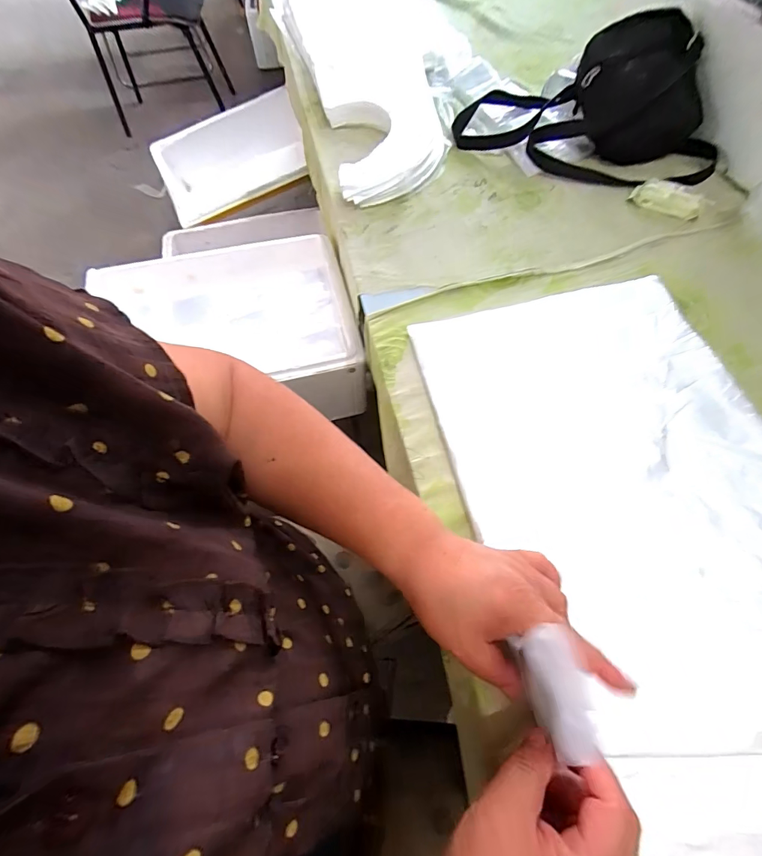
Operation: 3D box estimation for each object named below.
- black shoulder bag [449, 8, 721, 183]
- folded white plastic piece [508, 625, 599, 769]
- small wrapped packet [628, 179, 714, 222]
[{"bbox_3d":[0.311,-0.488,0.612,0.377,0.129,0.213,12,63,11],"label":"black shoulder bag"},{"bbox_3d":[0.090,0.135,0.206,0.032,0.013,0.056,-16,61,-4],"label":"folded white plastic piece"},{"bbox_3d":[0.399,-0.319,0.565,0.093,0.018,0.047,35,69,21],"label":"small wrapped packet"}]

